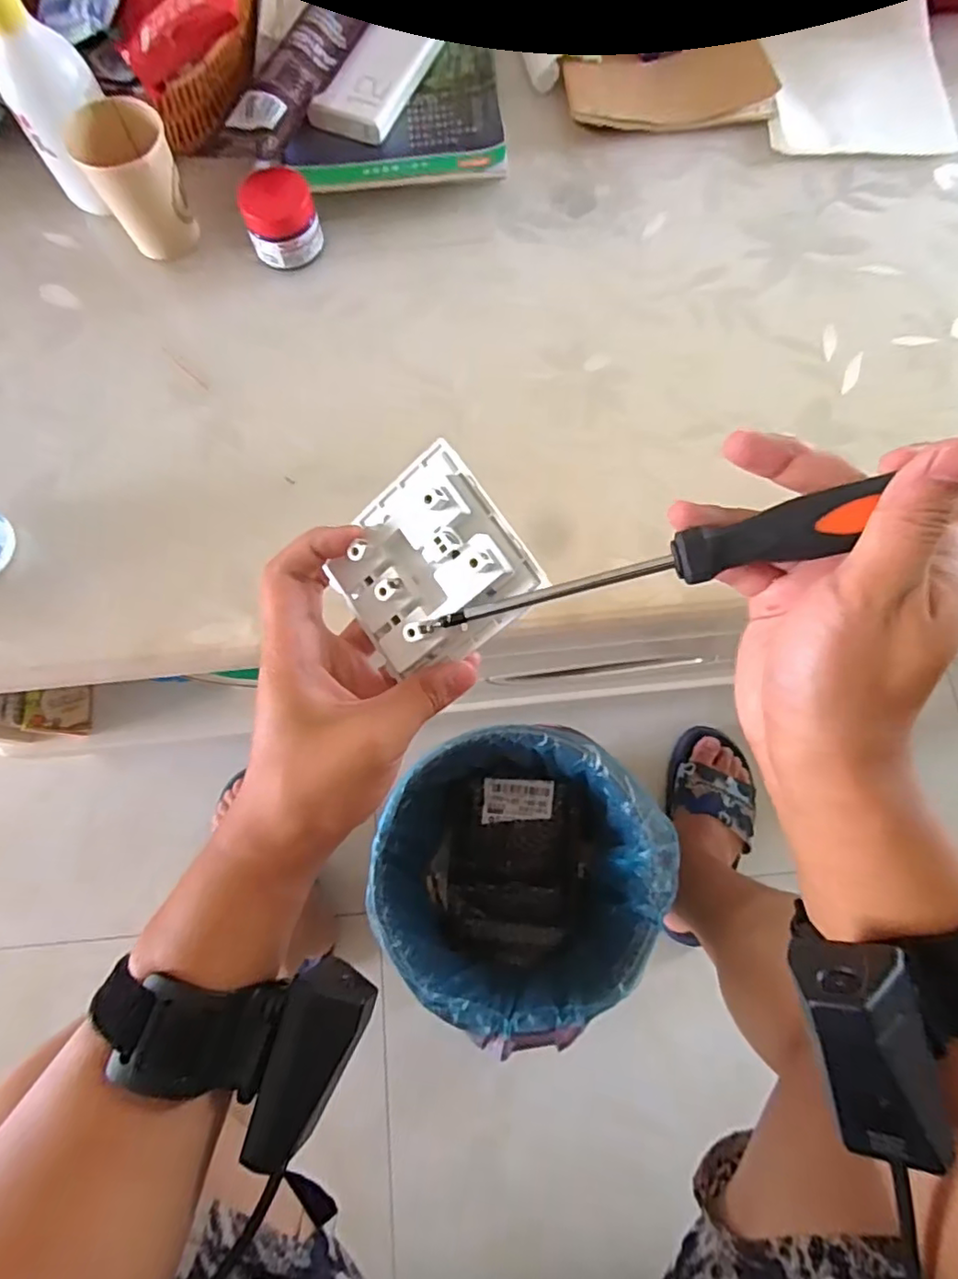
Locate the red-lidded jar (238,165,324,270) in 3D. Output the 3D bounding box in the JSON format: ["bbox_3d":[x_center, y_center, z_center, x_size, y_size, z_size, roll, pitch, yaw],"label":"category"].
[{"bbox_3d":[-0.155,-0.329,0.475,0.056,0.053,0.051,-22,75,-5],"label":"red-lidded jar"}]

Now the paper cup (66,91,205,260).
[{"bbox_3d":[-0.257,-0.344,0.468,0.063,0.090,0.068,0,74,1],"label":"paper cup"}]

